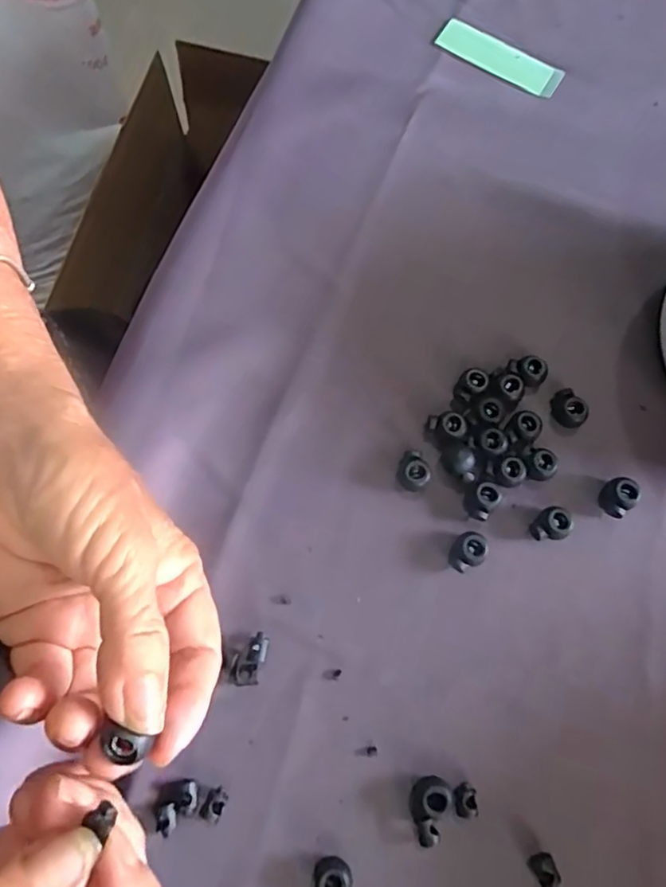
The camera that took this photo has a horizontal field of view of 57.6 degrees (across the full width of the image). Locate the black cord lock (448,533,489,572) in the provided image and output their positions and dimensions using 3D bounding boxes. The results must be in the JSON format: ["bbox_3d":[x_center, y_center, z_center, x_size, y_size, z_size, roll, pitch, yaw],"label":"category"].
[{"bbox_3d":[0.062,0.050,0.282,0.019,0.011,0.015,-26,76,-9],"label":"black cord lock"}]

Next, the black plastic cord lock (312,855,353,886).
[{"bbox_3d":[0.000,0.175,0.241,0.016,0.012,0.016,0,73,-2],"label":"black plastic cord lock"}]

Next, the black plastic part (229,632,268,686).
[{"bbox_3d":[-0.037,0.095,0.267,0.013,0.006,0.023,14,73,3],"label":"black plastic part"}]

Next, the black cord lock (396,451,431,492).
[{"bbox_3d":[0.038,0.014,0.292,0.014,0.012,0.018,-15,74,-6],"label":"black cord lock"}]

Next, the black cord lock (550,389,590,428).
[{"bbox_3d":[0.117,-0.017,0.303,0.011,0.014,0.019,-30,76,-10],"label":"black cord lock"}]

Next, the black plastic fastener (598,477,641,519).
[{"bbox_3d":[0.137,0.026,0.291,0.015,0.014,0.014,-42,79,-13],"label":"black plastic fastener"}]

